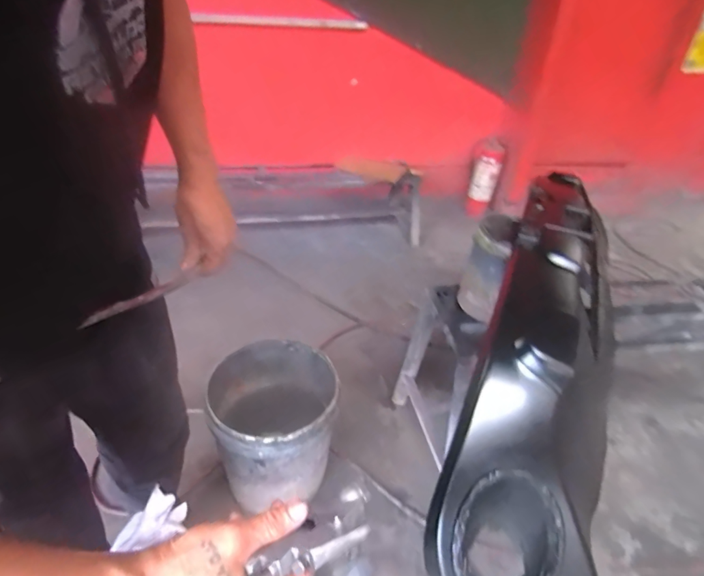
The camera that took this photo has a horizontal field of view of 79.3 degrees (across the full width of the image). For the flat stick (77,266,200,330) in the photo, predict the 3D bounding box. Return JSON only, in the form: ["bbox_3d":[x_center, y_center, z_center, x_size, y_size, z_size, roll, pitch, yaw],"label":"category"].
[{"bbox_3d":[-0.256,0.011,0.524,0.010,0.015,0.153,21,32,25],"label":"flat stick"}]

